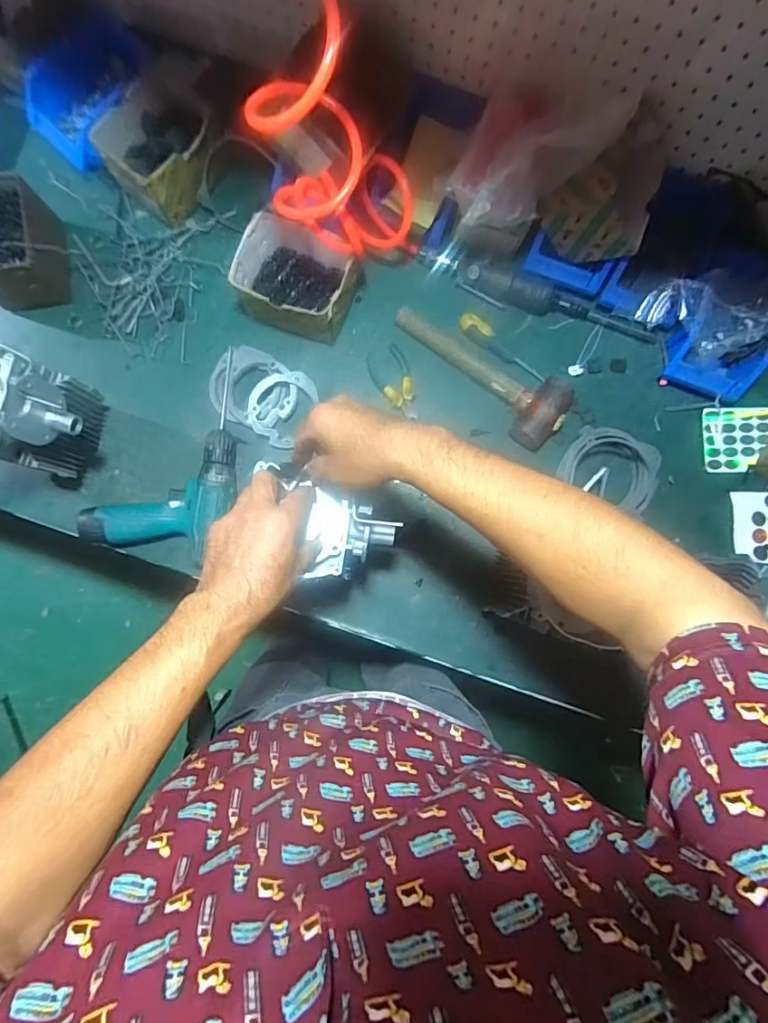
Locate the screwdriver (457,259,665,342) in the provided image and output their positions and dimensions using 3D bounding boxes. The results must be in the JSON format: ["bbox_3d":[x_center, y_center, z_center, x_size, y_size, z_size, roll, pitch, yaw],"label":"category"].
[{"bbox_3d":[0.257,-0.302,0.741,0.310,0.035,0.049,20,85,0],"label":"screwdriver"}]

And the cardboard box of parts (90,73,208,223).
[{"bbox_3d":[-0.313,-0.509,0.714,0.121,0.087,0.135,38,85,2],"label":"cardboard box of parts"}]

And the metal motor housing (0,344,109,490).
[{"bbox_3d":[-0.438,-0.112,0.627,0.158,0.196,0.130,23,85,0],"label":"metal motor housing"}]

